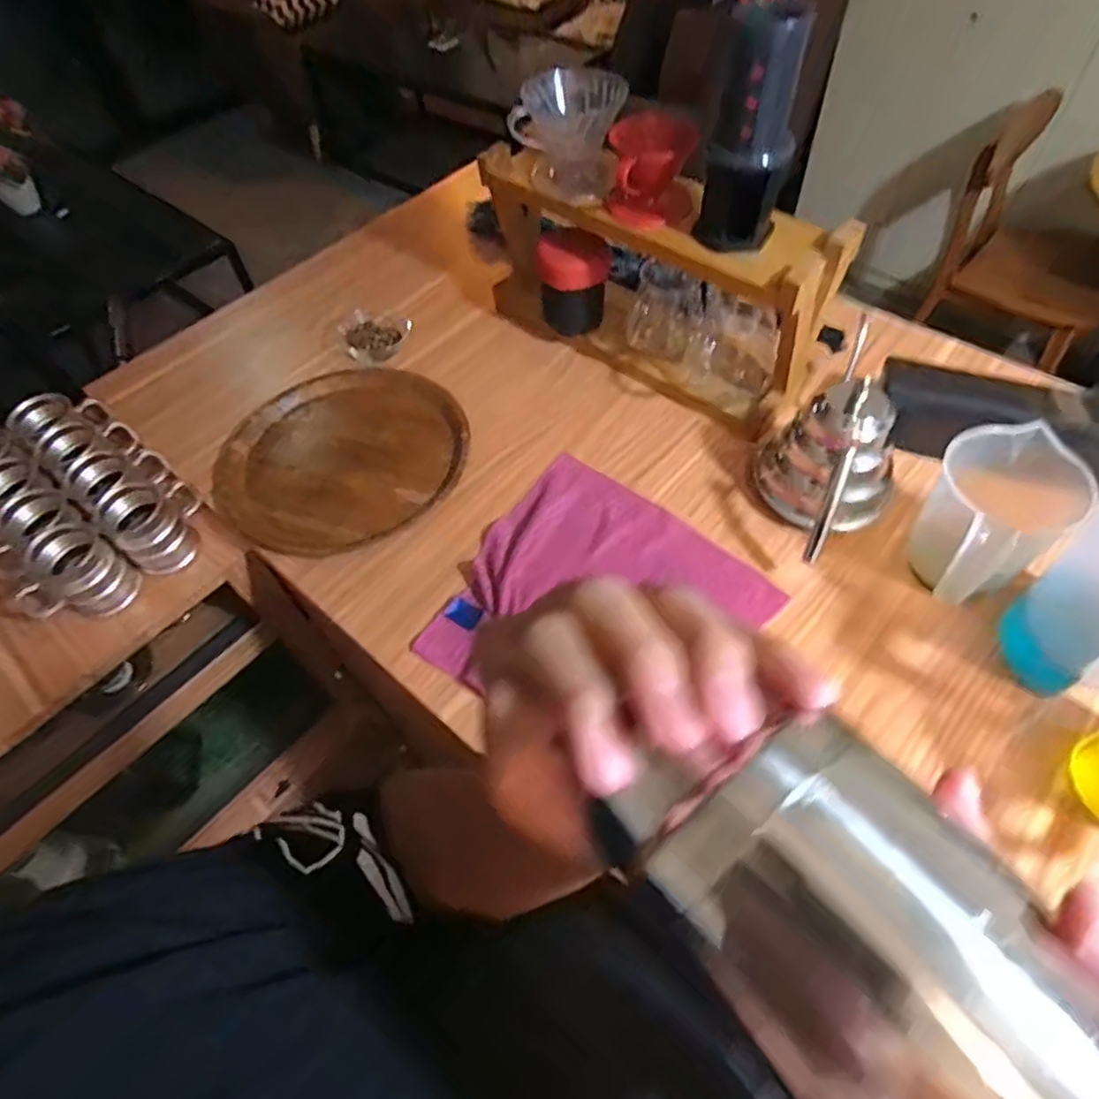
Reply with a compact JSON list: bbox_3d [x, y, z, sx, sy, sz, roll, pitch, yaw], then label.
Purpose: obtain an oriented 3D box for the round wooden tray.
[{"bbox_3d":[-0.257,-0.122,0.813,0.292,0.020,0.293,-2,55,3],"label":"round wooden tray"}]

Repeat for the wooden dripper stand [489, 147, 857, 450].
[{"bbox_3d":[0.117,-0.334,0.811,0.456,0.213,0.120,33,63,23],"label":"wooden dripper stand"}]

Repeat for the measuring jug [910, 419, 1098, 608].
[{"bbox_3d":[0.400,-0.021,0.609,0.169,0.144,0.111,-40,62,-22],"label":"measuring jug"}]

